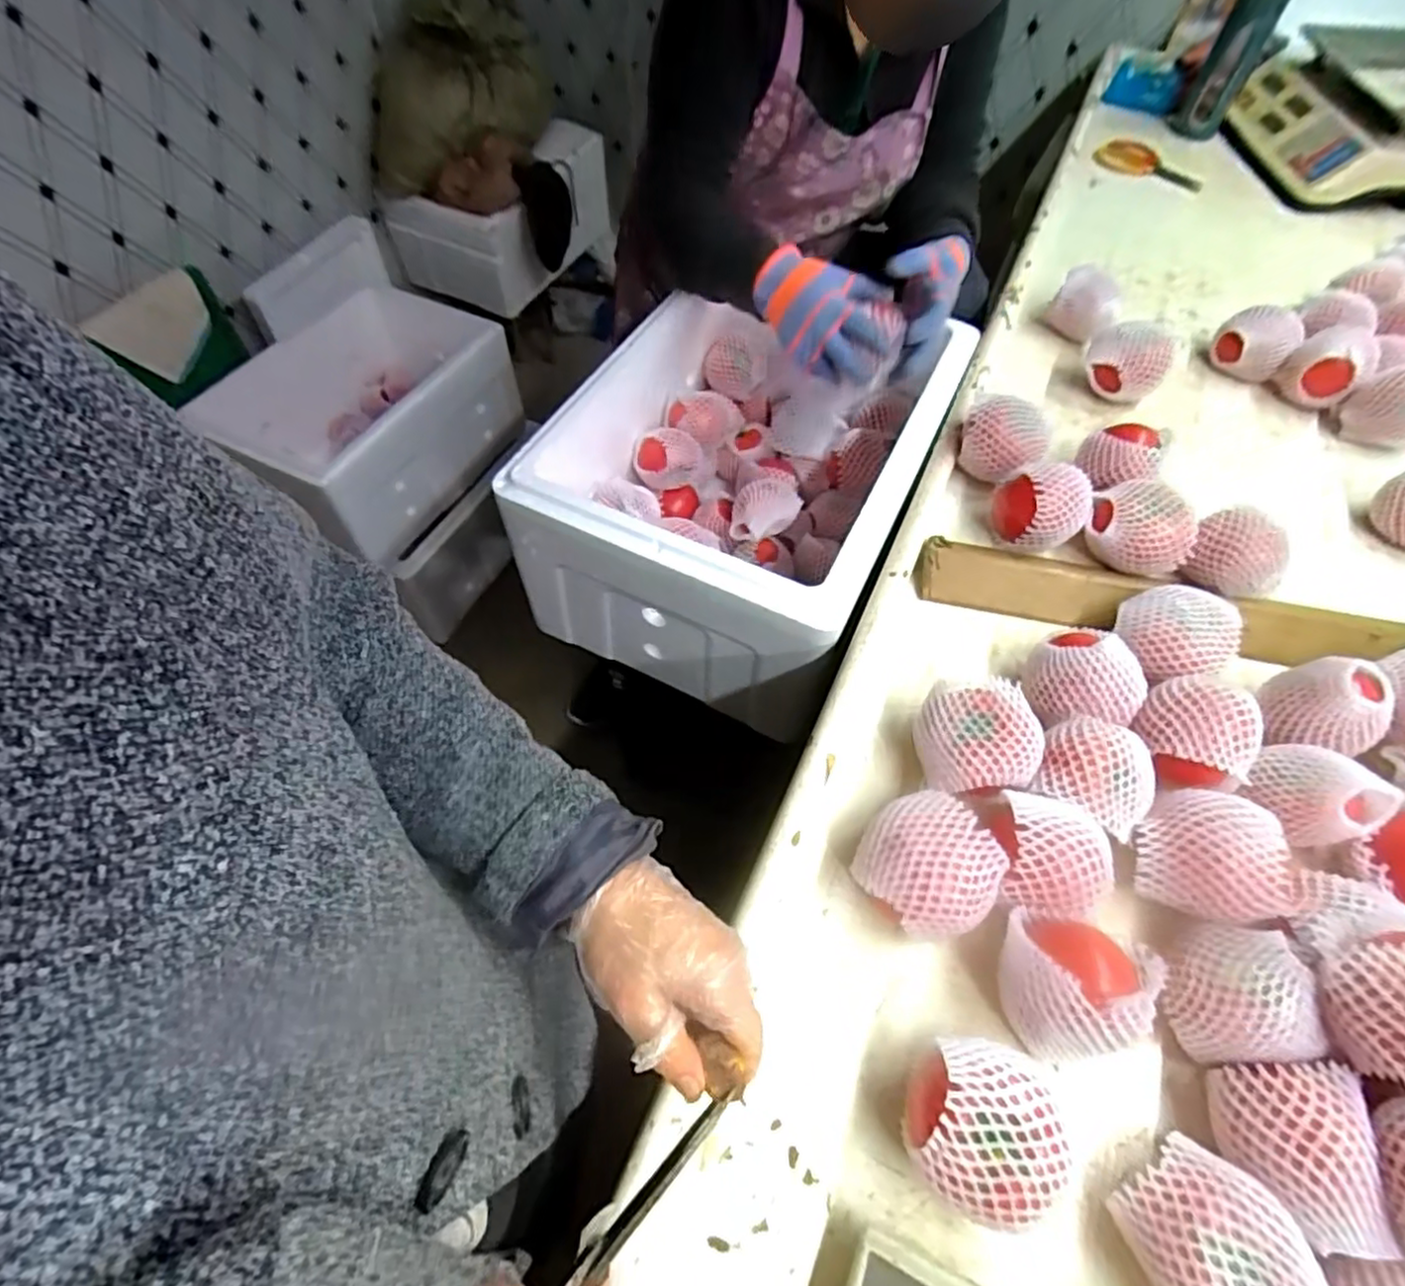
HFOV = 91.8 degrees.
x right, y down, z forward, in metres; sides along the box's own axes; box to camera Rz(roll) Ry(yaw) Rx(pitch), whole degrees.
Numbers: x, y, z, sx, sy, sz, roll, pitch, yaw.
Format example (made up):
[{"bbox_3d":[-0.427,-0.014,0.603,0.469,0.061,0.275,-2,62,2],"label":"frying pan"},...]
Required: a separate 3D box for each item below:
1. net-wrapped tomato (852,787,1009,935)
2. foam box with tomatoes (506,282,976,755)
[{"bbox_3d":[0.148,0.155,0.462,0.079,0.072,0.086,0,58,-1],"label":"net-wrapped tomato"},{"bbox_3d":[0.051,-0.191,0.828,0.367,0.240,0.478,24,61,13],"label":"foam box with tomatoes"}]

